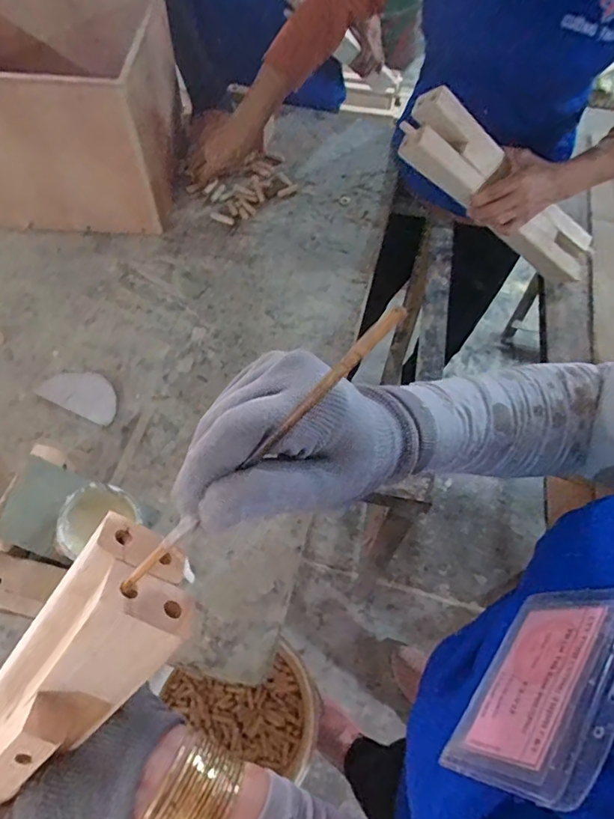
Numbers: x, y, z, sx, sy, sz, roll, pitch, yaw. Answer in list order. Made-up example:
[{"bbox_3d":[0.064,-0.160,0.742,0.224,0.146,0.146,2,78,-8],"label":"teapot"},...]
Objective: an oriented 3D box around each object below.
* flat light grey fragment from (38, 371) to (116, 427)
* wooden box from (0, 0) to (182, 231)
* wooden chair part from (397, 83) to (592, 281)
[{"bbox_3d":[-0.292,-0.024,0.682,0.107,0.015,0.057,22,61,13],"label":"flat light grey fragment"},{"bbox_3d":[-0.384,-0.445,0.795,0.342,0.235,0.266,3,61,-1],"label":"wooden box"},{"bbox_3d":[0.291,-0.301,0.755,0.401,0.087,0.062,19,51,-34],"label":"wooden chair part"}]

